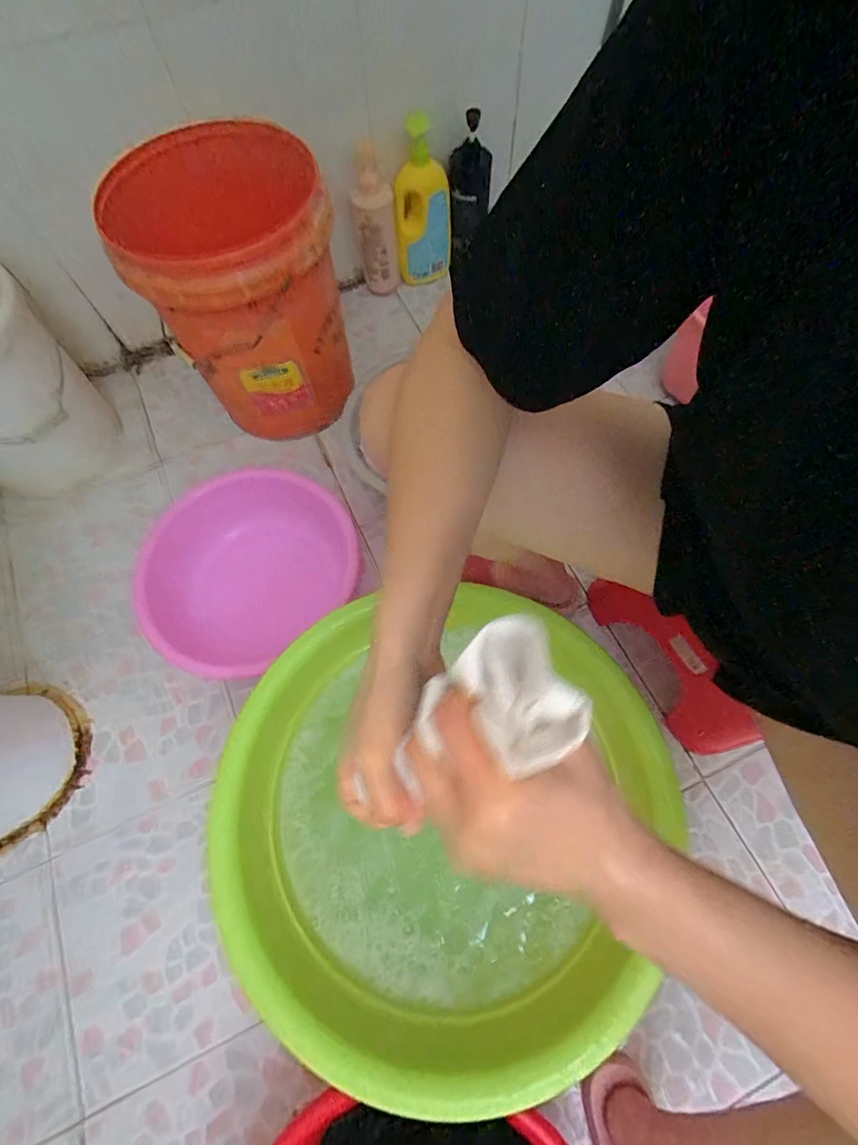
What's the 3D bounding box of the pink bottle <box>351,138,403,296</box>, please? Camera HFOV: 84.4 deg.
[{"bbox_3d":[-0.114,-0.730,1.021,0.089,0.301,0.089,-7,67,1],"label":"pink bottle"}]

